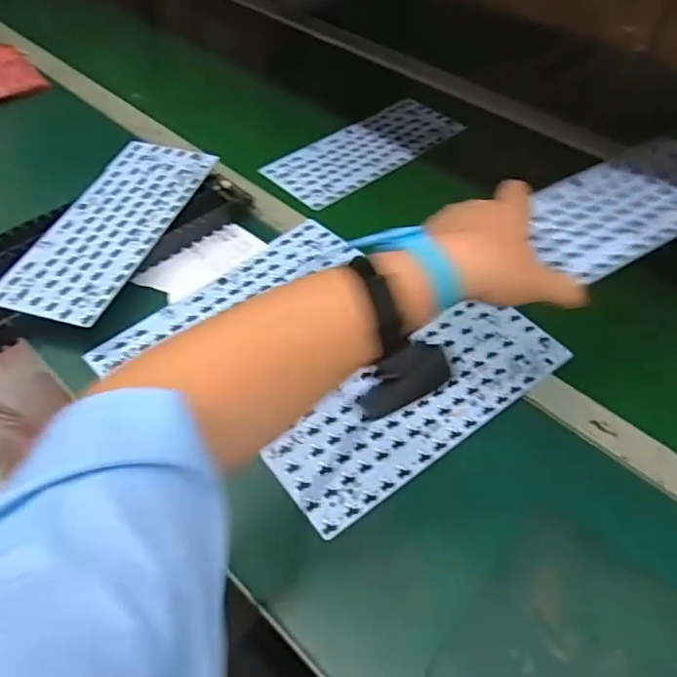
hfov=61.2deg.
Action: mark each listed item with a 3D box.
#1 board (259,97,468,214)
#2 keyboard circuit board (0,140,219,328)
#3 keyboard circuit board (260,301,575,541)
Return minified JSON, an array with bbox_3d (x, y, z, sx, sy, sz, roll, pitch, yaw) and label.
[{"bbox_3d":[0.037,-0.277,0.832,0.299,0.007,0.127,-35,58,-26],"label":"board"},{"bbox_3d":[-0.254,-0.133,0.656,0.125,0.009,0.304,13,50,8],"label":"keyboard circuit board"},{"bbox_3d":[0.079,0.055,0.537,0.302,0.007,0.111,-30,58,-23],"label":"keyboard circuit board"}]

